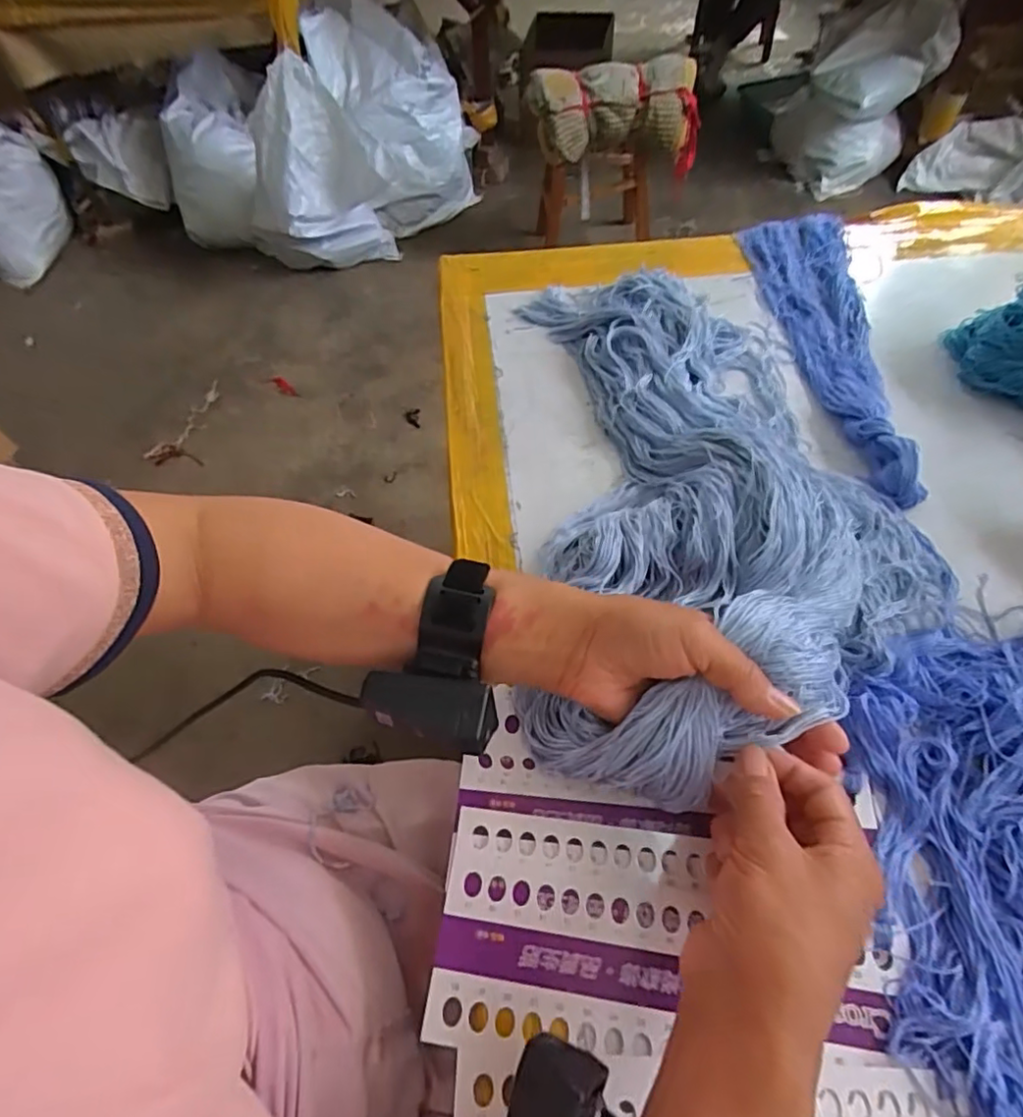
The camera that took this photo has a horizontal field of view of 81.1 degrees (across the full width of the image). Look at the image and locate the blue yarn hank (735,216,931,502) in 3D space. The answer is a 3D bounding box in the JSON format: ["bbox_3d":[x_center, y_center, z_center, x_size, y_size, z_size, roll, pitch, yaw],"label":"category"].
[{"bbox_3d":[0.312,-0.219,0.568,0.101,0.029,0.414,-1,56,1],"label":"blue yarn hank"}]

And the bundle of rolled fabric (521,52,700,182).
[{"bbox_3d":[0.244,-1.091,1.472,0.402,0.202,0.169,-6,56,-2],"label":"bundle of rolled fabric"}]

